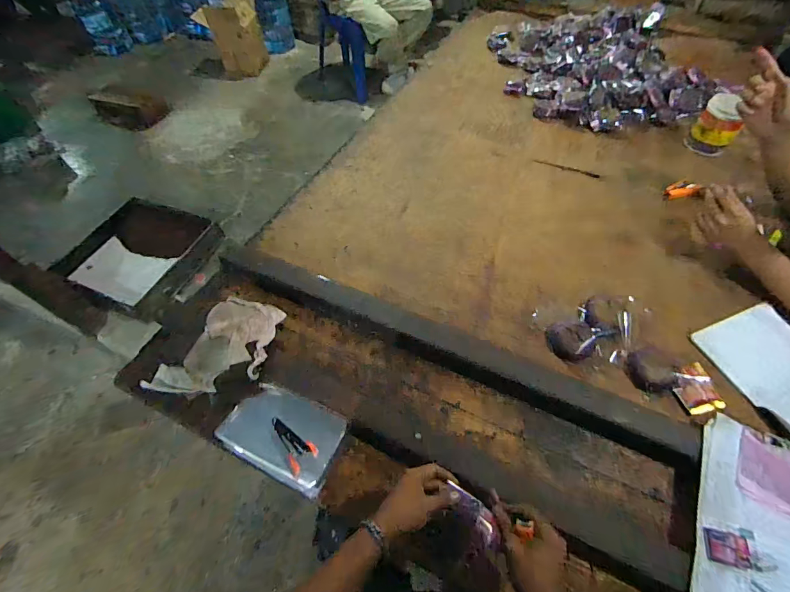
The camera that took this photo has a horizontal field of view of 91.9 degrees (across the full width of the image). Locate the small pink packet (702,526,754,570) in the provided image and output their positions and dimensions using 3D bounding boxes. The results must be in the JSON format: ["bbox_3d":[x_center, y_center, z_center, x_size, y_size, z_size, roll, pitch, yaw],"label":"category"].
[{"bbox_3d":[0.469,0.356,0.538,0.055,0.006,0.041,12,57,10],"label":"small pink packet"}]

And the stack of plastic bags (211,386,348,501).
[{"bbox_3d":[-0.200,0.240,0.676,0.207,0.026,0.135,18,57,14],"label":"stack of plastic bags"}]

